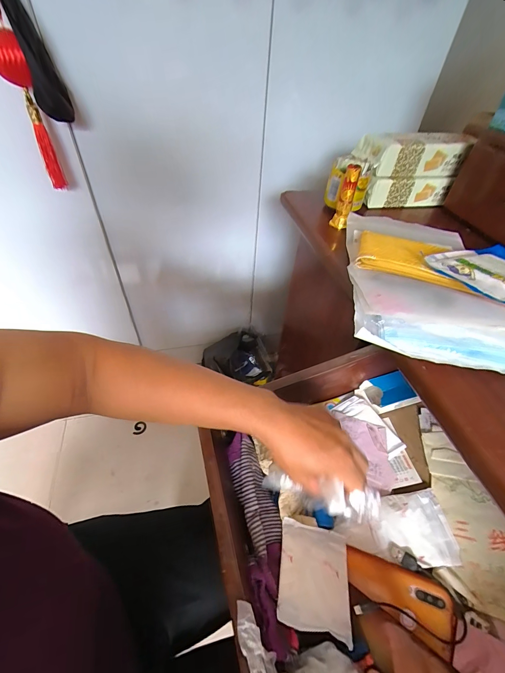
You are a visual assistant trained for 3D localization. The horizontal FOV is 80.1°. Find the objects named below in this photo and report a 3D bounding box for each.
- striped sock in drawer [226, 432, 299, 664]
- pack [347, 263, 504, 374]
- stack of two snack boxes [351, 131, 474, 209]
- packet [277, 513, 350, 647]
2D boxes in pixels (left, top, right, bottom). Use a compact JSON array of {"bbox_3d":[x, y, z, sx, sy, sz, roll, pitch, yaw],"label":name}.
[{"bbox_3d":[0.013,0.212,0.326,0.041,0.033,0.191,-8,48,-12],"label":"striped sock in drawer"},{"bbox_3d":[0.213,-0.019,0.314,0.210,0.034,0.105,13,48,7],"label":"pack"},{"bbox_3d":[0.265,-0.296,0.531,0.166,0.099,0.091,-5,48,-10],"label":"stack of two snack boxes"},{"bbox_3d":[0.063,0.244,0.307,0.070,0.007,0.089,14,33,4],"label":"packet"}]

